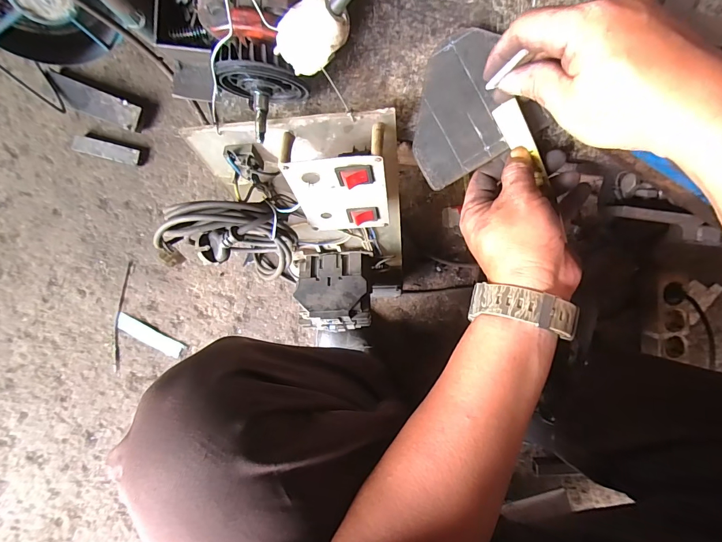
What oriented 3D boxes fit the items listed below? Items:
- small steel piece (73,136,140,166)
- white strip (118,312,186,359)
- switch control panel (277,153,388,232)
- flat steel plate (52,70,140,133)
[{"bbox_3d":[-0.470,-0.222,0.672,0.125,0.026,0.030,14,97,3],"label":"small steel piece"},{"bbox_3d":[-0.418,0.131,0.725,0.132,0.007,0.032,31,91,-5],"label":"white strip"},{"bbox_3d":[-0.018,-0.070,0.359,0.085,0.117,0.013,-1,69,6],"label":"switch control panel"},{"bbox_3d":[-0.474,-0.300,0.656,0.171,0.029,0.047,22,97,2],"label":"flat steel plate"}]

